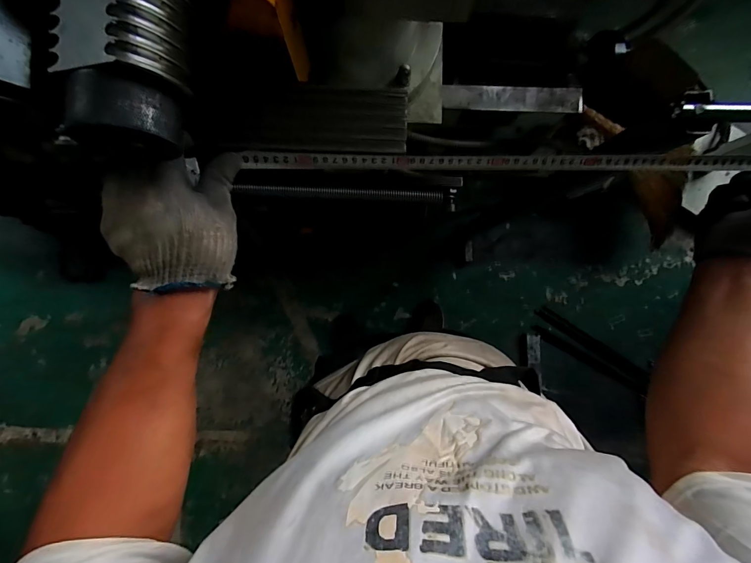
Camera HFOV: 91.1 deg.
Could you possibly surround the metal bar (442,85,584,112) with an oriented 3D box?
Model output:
[{"bbox_3d":[0.317,-0.421,0.846,0.323,0.018,0.059,-1,90,-1],"label":"metal bar"}]

